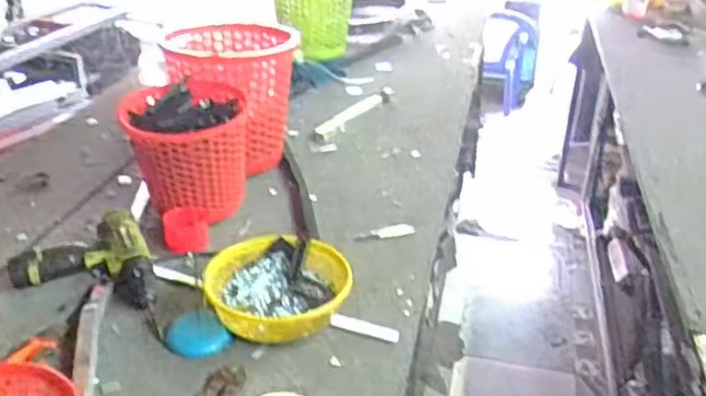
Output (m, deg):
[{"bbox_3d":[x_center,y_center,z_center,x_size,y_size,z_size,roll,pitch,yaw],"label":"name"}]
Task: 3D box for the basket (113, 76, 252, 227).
[{"bbox_3d":[-0.268,-0.075,1.165,0.190,0.194,0.159,-4,29,-10],"label":"basket"}]

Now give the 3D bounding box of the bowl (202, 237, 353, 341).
[{"bbox_3d":[-0.104,0.115,0.975,0.170,0.051,0.174,1,28,-1],"label":"bowl"}]

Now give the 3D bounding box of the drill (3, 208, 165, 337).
[{"bbox_3d":[-0.362,0.108,0.987,0.176,0.063,0.206,-16,33,-30],"label":"drill"}]

